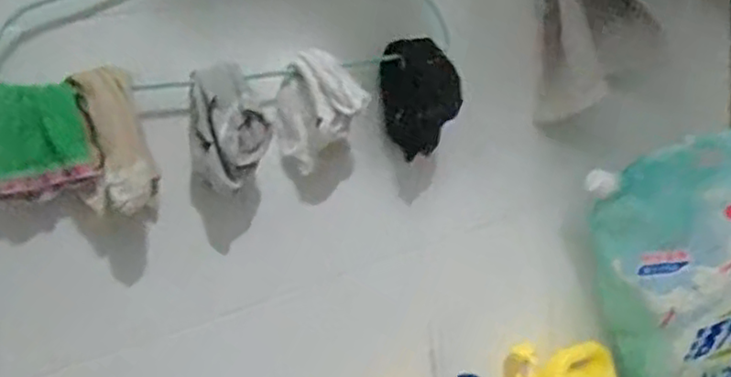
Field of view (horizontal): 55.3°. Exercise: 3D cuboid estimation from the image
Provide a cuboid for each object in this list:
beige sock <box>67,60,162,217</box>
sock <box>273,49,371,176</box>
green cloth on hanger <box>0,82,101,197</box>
[{"bbox_3d":[-0.208,-0.039,0.571,0.056,0.111,0.042,-12,14,-15],"label":"beige sock"},{"bbox_3d":[-0.043,-0.074,0.665,0.086,0.102,0.046,-9,14,-5],"label":"sock"},{"bbox_3d":[-0.259,-0.038,0.542,0.033,0.083,0.078,2,17,34],"label":"green cloth on hanger"}]

